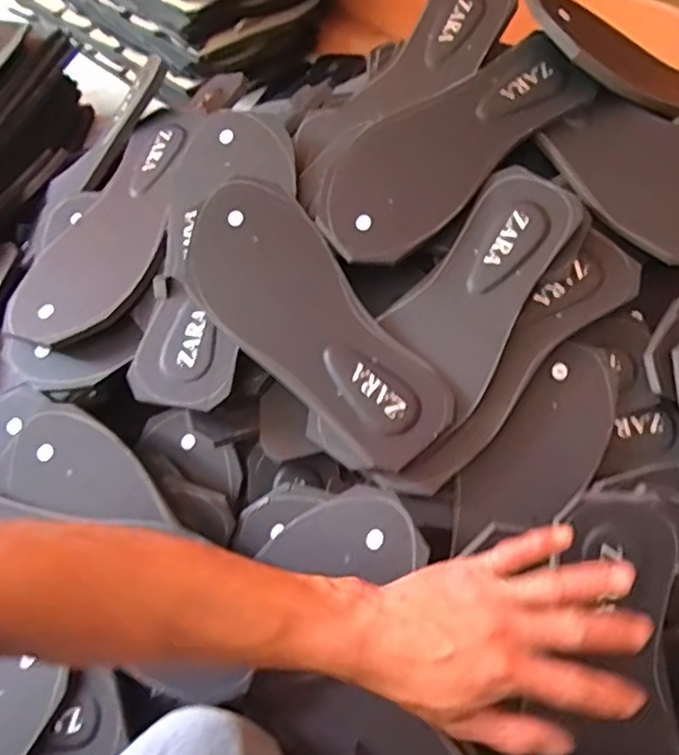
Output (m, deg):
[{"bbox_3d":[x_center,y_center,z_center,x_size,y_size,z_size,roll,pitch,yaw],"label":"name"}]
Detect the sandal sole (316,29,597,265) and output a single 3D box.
[{"bbox_3d":[0.085,-0.181,0.498,0.237,0.012,0.091,-39,82,-9],"label":"sandal sole"}]

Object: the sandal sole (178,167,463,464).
[{"bbox_3d":[-0.024,-0.038,0.468,0.099,0.015,0.240,-37,79,-5],"label":"sandal sole"}]

